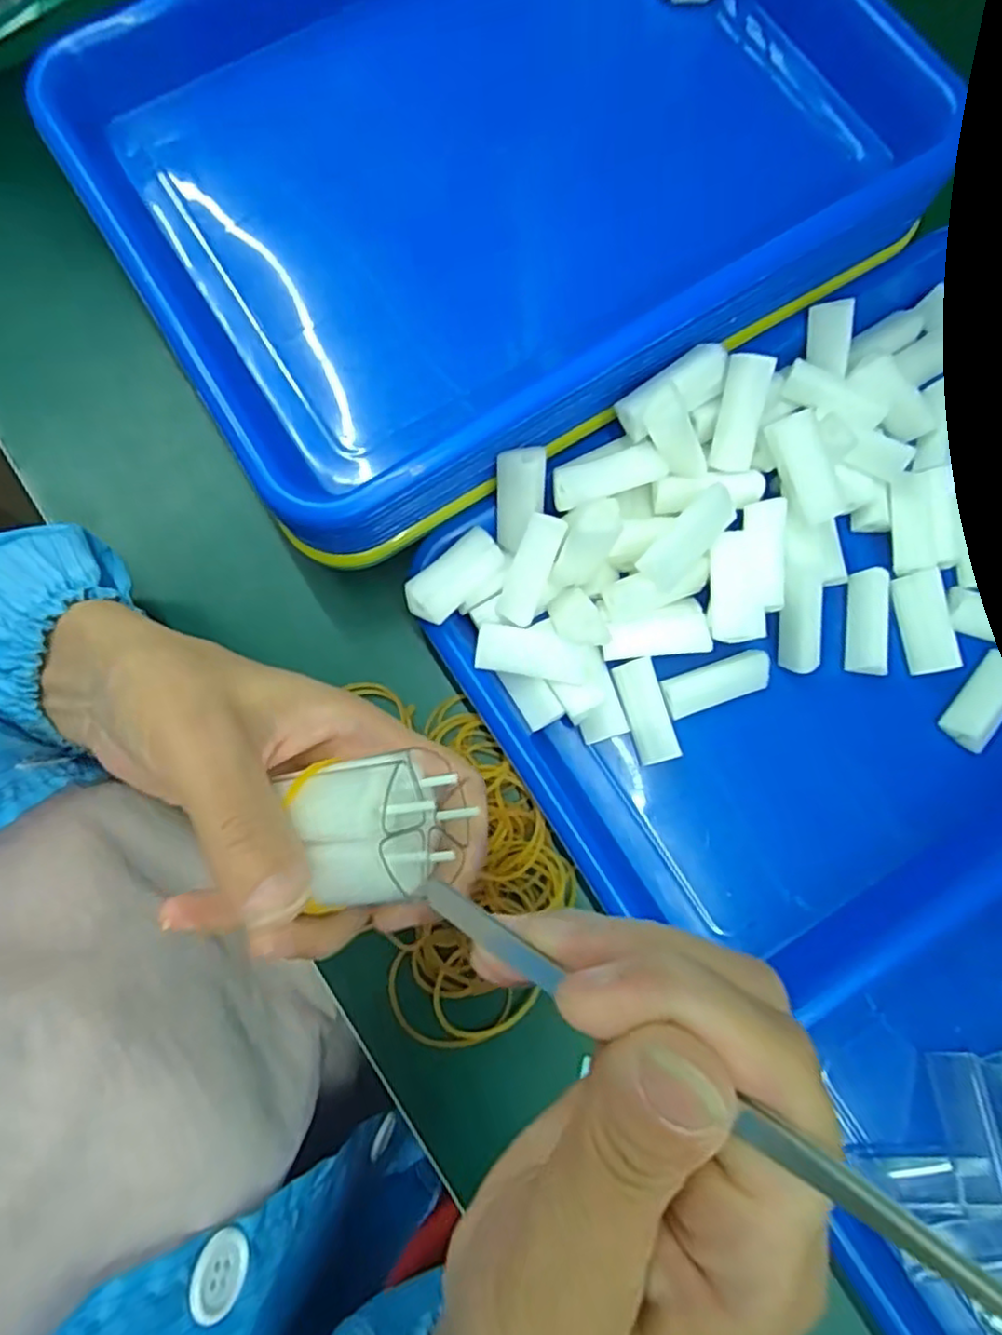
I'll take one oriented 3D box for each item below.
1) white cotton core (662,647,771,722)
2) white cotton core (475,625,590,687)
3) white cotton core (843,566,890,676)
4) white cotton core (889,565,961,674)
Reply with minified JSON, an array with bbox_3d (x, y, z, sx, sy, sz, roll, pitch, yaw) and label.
[{"bbox_3d":[0.096,0.007,0.297,0.047,0.015,0.018,-18,80,-4],"label":"white cotton core"},{"bbox_3d":[0.013,-0.004,0.287,0.047,0.013,0.019,9,79,1],"label":"white cotton core"},{"bbox_3d":[0.165,-0.021,0.304,0.016,0.012,0.046,6,79,0],"label":"white cotton core"},{"bbox_3d":[0.193,-0.021,0.307,0.021,0.010,0.045,-11,80,-3],"label":"white cotton core"}]

